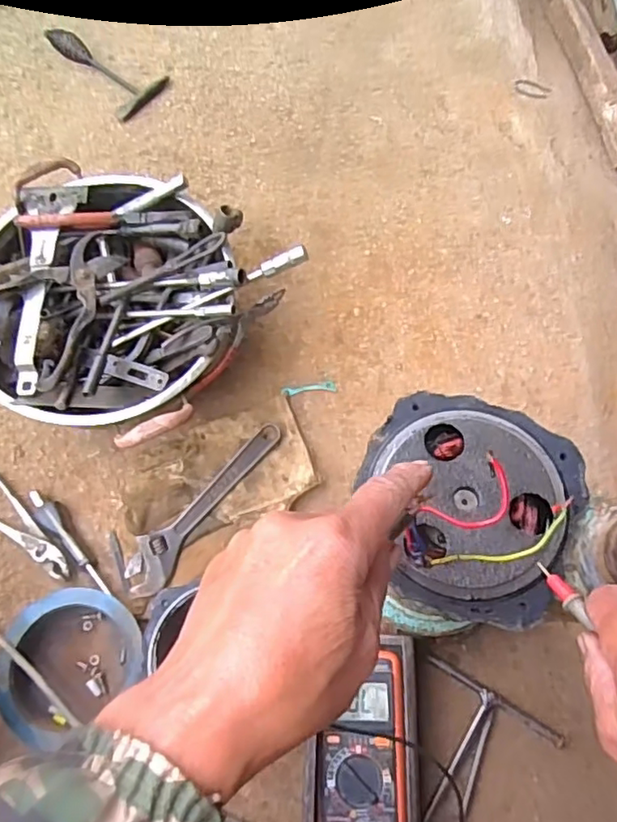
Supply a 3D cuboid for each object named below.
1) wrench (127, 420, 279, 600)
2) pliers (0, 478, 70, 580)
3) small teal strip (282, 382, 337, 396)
[{"bbox_3d":[-0.124,0.107,0.702,0.051,0.021,0.244,33,71,13],"label":"wrench"},{"bbox_3d":[-0.352,0.136,0.719,0.191,0.015,0.036,42,74,16],"label":"pliers"},{"bbox_3d":[0.001,-0.028,0.765,0.069,0.004,0.014,-6,67,-2],"label":"small teal strip"}]

